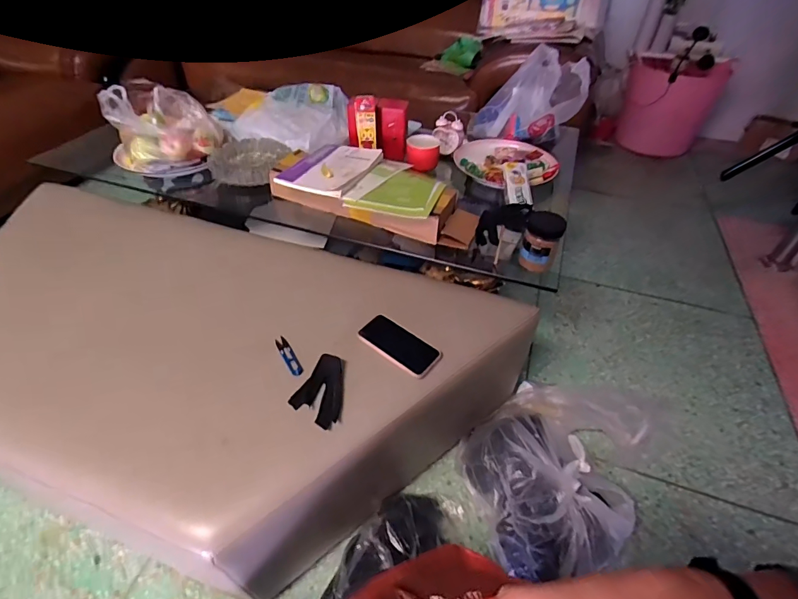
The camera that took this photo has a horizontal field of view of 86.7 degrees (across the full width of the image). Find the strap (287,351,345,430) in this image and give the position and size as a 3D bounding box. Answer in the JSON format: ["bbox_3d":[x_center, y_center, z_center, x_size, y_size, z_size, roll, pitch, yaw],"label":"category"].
[{"bbox_3d":[-0.124,0.154,0.729,0.085,0.022,0.118,20,46,18],"label":"strap"}]

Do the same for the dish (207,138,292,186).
[{"bbox_3d":[-0.424,-0.391,1.189,0.209,0.056,0.191,1,44,-1],"label":"dish"}]

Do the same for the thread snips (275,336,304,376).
[{"bbox_3d":[-0.207,0.107,0.797,0.021,0.004,0.104,-23,49,-24],"label":"thread snips"}]

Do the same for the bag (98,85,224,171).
[{"bbox_3d":[-0.663,-0.500,1.201,0.289,0.173,0.187,-17,47,-20],"label":"bag"}]

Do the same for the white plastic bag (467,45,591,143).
[{"bbox_3d":[0.439,-0.678,1.421,0.340,0.261,0.215,2,44,-1],"label":"white plastic bag"}]

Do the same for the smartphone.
[{"bbox_3d":[-0.001,0.087,0.819,0.158,0.014,0.082,29,49,25],"label":"smartphone"}]

